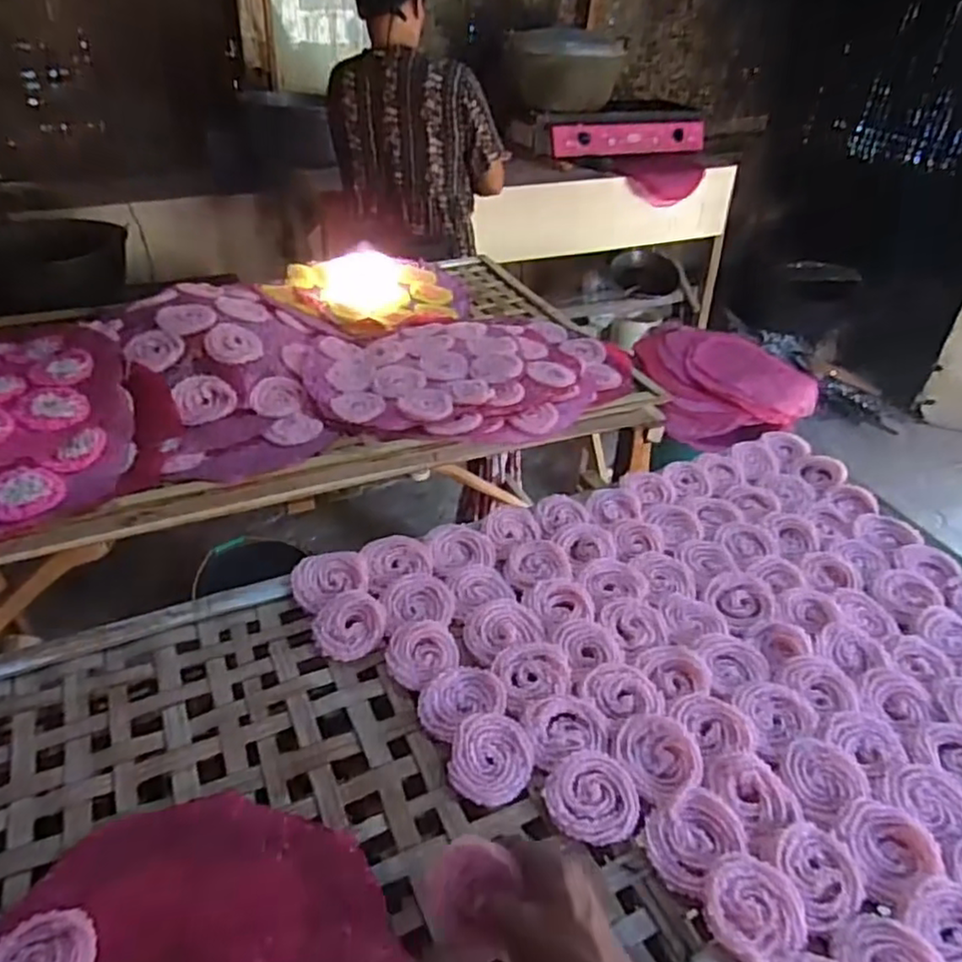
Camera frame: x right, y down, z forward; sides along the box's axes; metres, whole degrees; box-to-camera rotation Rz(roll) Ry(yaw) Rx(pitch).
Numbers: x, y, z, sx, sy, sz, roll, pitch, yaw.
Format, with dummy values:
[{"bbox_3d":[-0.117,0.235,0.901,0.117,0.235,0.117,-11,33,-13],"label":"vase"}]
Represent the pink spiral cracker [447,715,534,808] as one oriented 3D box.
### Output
[{"bbox_3d":[0.010,0.241,0.576,0.071,0.017,0.075,2,37,-2],"label":"pink spiral cracker"}]

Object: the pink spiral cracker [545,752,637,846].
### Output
[{"bbox_3d":[0.093,0.265,0.557,0.075,0.008,0.074,2,37,-2],"label":"pink spiral cracker"}]

